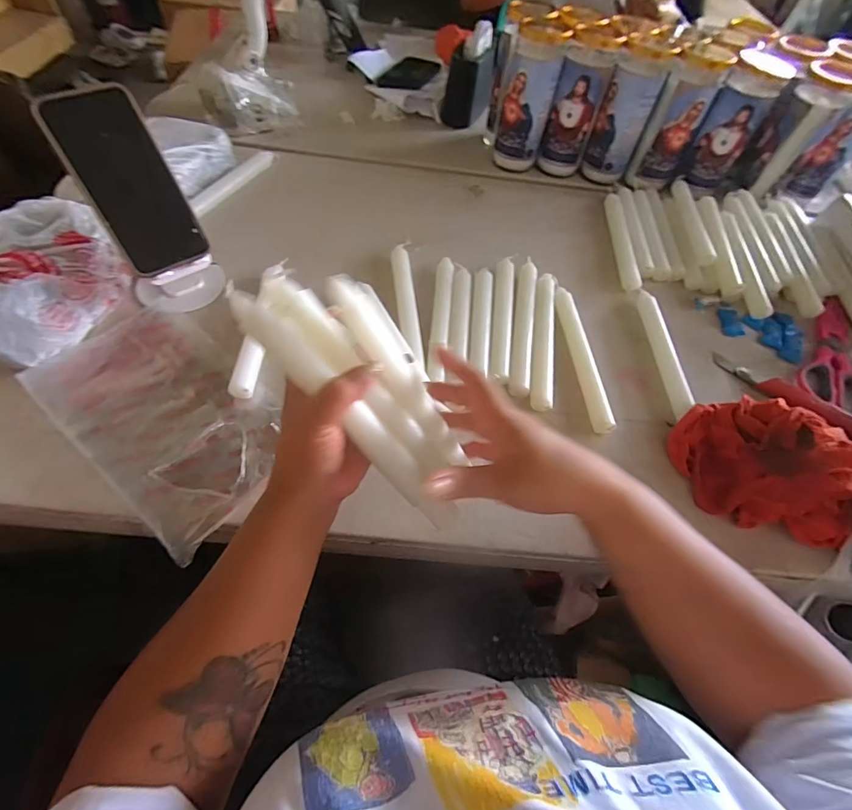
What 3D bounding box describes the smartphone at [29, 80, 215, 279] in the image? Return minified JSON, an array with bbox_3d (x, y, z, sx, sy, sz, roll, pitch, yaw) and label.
[{"bbox_3d":[-0.283,-0.211,0.427,0.075,0.157,0.012,-33,28,-23],"label":"smartphone"}]

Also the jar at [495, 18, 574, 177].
[{"bbox_3d":[0.152,-0.453,0.666,0.075,0.169,0.064,14,57,3],"label":"jar"}]

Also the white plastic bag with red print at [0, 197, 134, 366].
[{"bbox_3d":[-0.395,-0.122,0.452,0.109,0.079,0.177,14,57,3],"label":"white plastic bag with red print"}]

